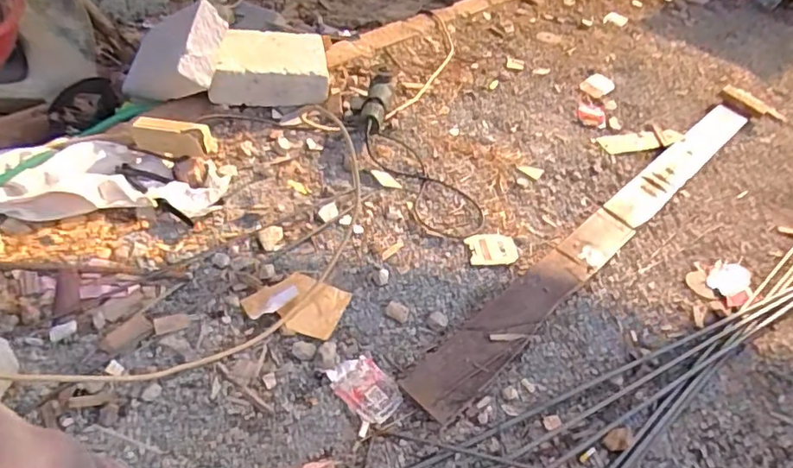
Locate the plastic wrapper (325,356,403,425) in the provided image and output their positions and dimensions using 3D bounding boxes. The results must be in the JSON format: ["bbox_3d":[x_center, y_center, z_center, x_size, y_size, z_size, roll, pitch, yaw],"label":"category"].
[{"bbox_3d":[-0.048,0.240,0.864,0.077,0.008,0.114,-30,57,-34],"label":"plastic wrapper"}]

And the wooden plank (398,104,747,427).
[{"bbox_3d":[0.470,-0.035,1.192,0.101,0.017,1.273,38,50,26],"label":"wooden plank"}]

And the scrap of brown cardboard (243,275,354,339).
[{"bbox_3d":[-0.175,0.120,0.967,0.162,0.017,0.106,16,44,5],"label":"scrap of brown cardboard"}]

